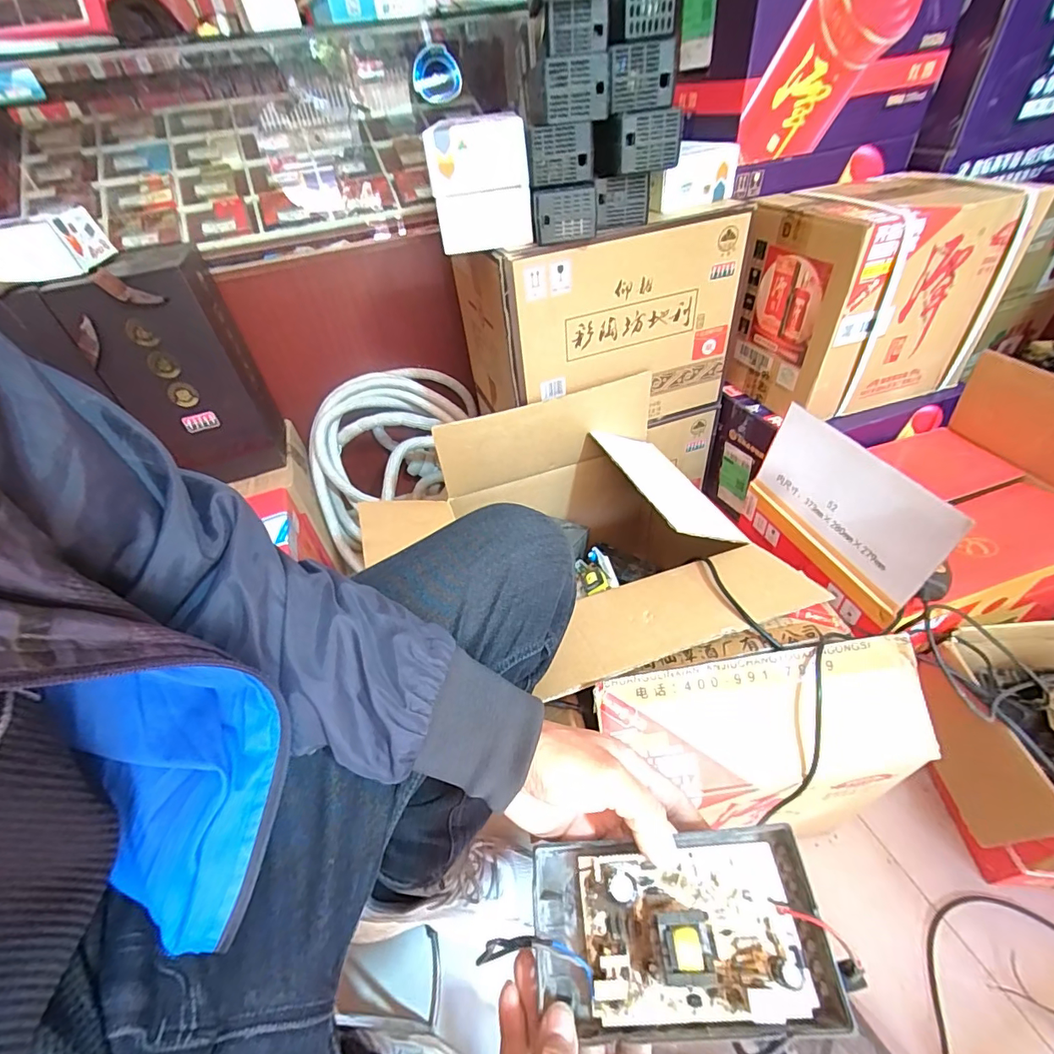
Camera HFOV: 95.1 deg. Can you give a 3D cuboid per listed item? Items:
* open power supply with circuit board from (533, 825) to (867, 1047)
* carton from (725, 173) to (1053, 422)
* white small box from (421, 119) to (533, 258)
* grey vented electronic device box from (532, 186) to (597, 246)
[{"bbox_3d":[0.092,0.244,0.293,0.171,0.047,0.095,-5,43,2],"label":"open power supply with circuit board"},{"bbox_3d":[0.538,-0.373,0.786,0.321,0.284,0.224,-17,44,-10],"label":"carton"},{"bbox_3d":[-0.058,-0.420,0.602,0.119,0.132,0.061,-8,43,-1],"label":"white small box"},{"bbox_3d":[0.047,-0.396,0.616,0.080,0.061,0.038,-11,64,-4],"label":"grey vented electronic device box"}]

